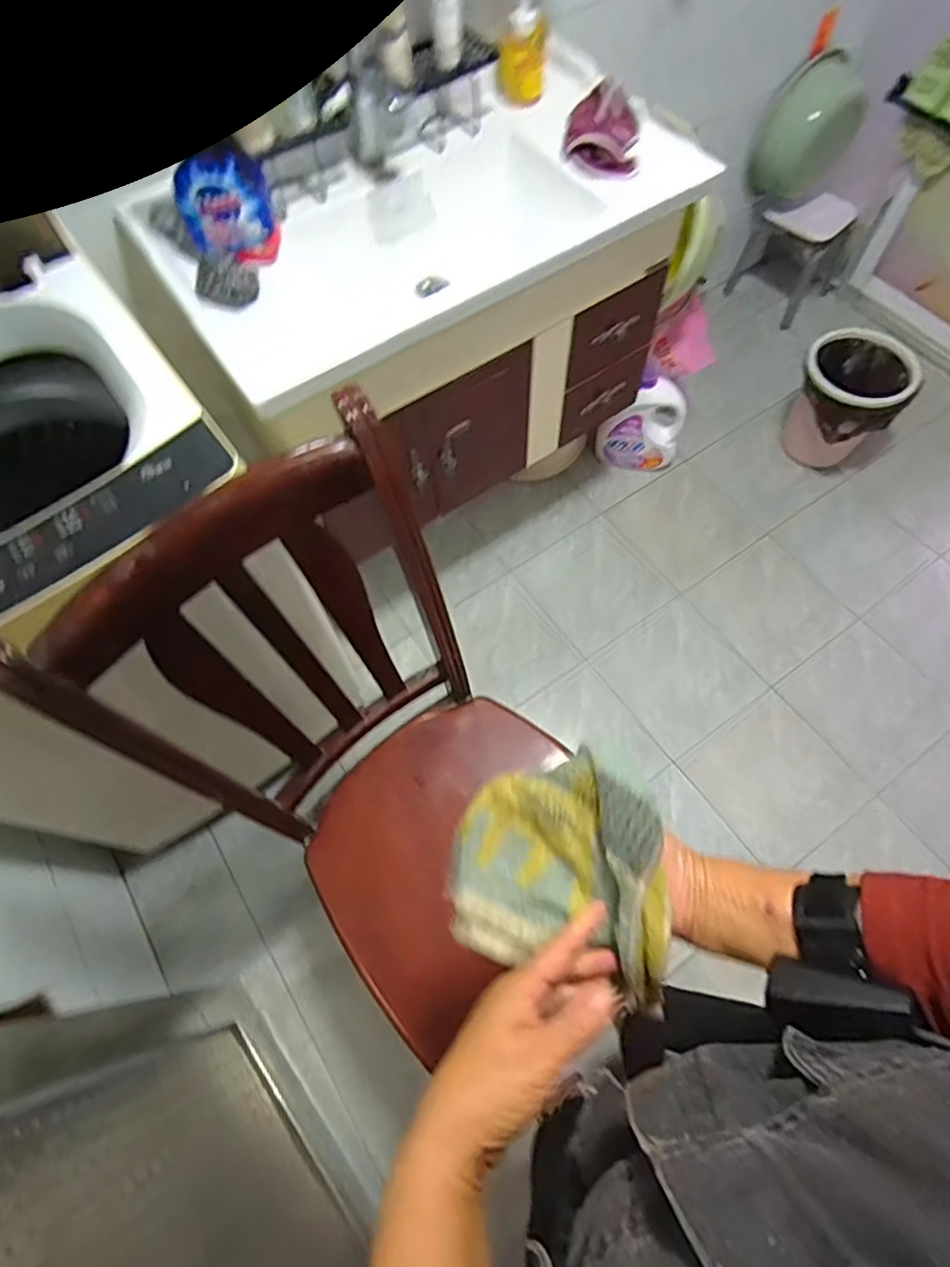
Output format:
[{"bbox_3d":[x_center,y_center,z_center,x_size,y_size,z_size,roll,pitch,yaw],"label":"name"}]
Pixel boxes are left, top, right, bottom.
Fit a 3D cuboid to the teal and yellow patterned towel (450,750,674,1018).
[{"bbox_3d":[0.055,0.164,0.443,0.154,0.068,0.154,6,65,4],"label":"teal and yellow patterned towel"}]

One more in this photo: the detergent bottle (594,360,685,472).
[{"bbox_3d":[0.416,-0.530,1.561,0.203,0.282,0.118,15,66,8],"label":"detergent bottle"}]

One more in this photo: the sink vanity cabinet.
[{"bbox_3d":[-0.062,-0.574,1.188,0.815,0.473,0.438,-37,69,-14],"label":"sink vanity cabinet"}]

